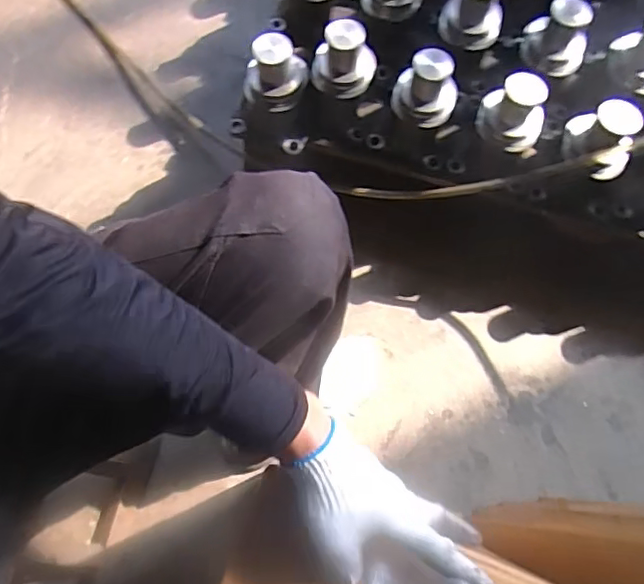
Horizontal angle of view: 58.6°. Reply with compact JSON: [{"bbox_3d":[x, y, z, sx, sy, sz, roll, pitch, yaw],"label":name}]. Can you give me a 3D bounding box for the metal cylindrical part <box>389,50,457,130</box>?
[{"bbox_3d":[0.131,-0.252,0.712,0.078,0.078,0.061,-11,73,-3],"label":"metal cylindrical part"}]

